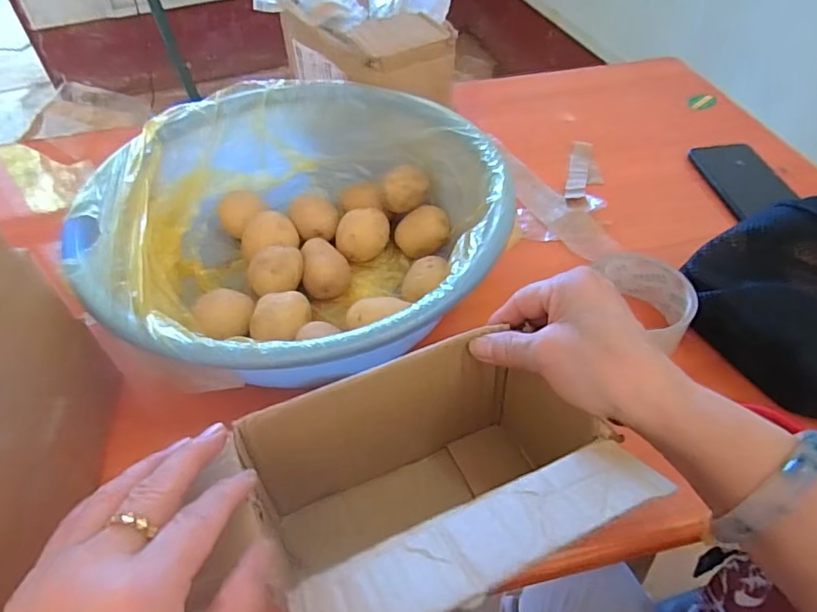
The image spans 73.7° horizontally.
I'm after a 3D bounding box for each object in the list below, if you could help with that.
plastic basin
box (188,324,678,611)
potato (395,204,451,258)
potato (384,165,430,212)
[{"bbox_3d":[-0.082,-0.060,0.466,0.313,0.113,0.329,-1,50,1],"label":"plastic basin"},{"bbox_3d":[0.012,0.104,0.308,0.166,0.142,0.139,-22,53,-16],"label":"box"},{"bbox_3d":[0.015,-0.070,0.524,0.051,0.033,0.043,-26,82,11],"label":"potato"},{"bbox_3d":[-0.003,-0.112,0.511,0.048,0.035,0.043,-4,50,-2],"label":"potato"}]

